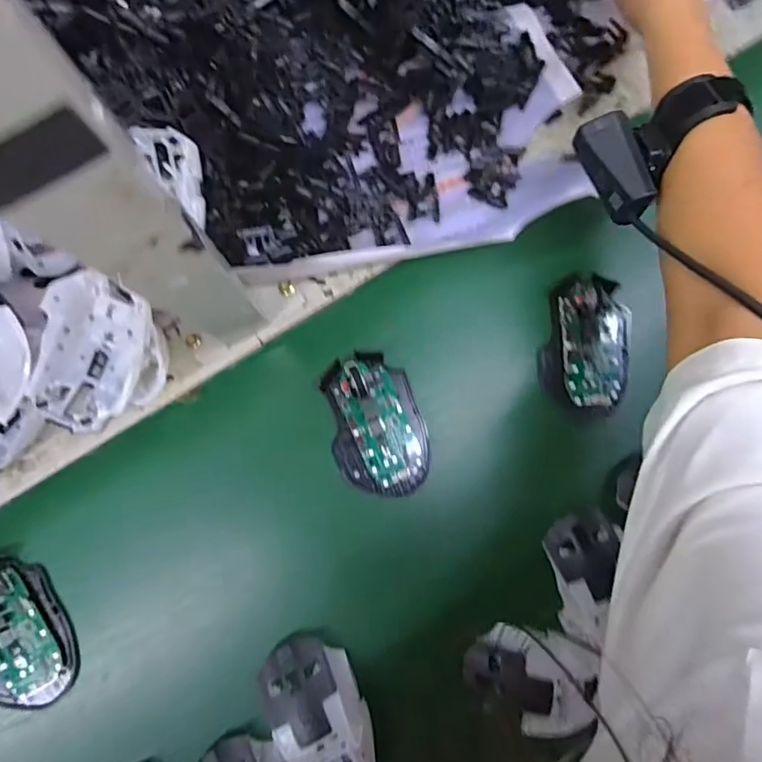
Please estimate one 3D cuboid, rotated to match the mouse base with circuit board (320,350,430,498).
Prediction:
[{"bbox_3d":[-0.002,0.035,0.413,0.071,0.031,0.112,-12,89,-7],"label":"mouse base with circuit board"}]

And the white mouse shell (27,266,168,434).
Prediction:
[{"bbox_3d":[-0.189,-0.017,0.361,0.076,0.032,0.101,12,86,-6],"label":"white mouse shell"}]

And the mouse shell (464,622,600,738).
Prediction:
[{"bbox_3d":[0.111,0.224,0.401,0.090,0.029,0.065,12,77,13],"label":"mouse shell"}]

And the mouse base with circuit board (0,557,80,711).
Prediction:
[{"bbox_3d":[-0.269,0.185,0.384,0.067,0.024,0.112,-23,90,-7],"label":"mouse base with circuit board"}]

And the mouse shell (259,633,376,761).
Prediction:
[{"bbox_3d":[-0.044,0.245,0.381,0.063,0.026,0.108,-21,90,-7],"label":"mouse shell"}]

